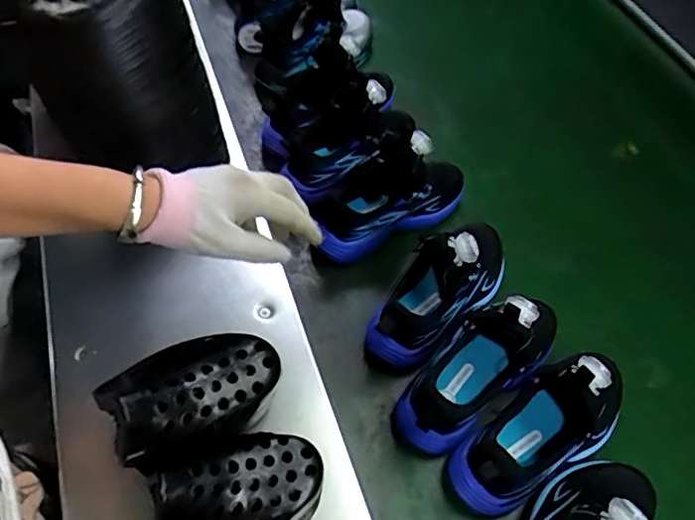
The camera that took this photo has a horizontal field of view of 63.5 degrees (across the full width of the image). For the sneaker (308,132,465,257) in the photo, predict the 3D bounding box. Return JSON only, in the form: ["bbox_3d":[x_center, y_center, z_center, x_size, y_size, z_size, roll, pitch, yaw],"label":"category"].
[{"bbox_3d":[0.050,-0.087,0.632,0.201,0.112,0.090,-27,64,-18],"label":"sneaker"}]

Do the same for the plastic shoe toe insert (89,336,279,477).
[{"bbox_3d":[-0.110,0.090,0.402,0.126,0.064,0.074,-33,67,-21],"label":"plastic shoe toe insert"}]

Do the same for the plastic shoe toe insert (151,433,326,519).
[{"bbox_3d":[-0.079,0.181,0.424,0.124,0.058,0.086,-5,81,-23],"label":"plastic shoe toe insert"}]

